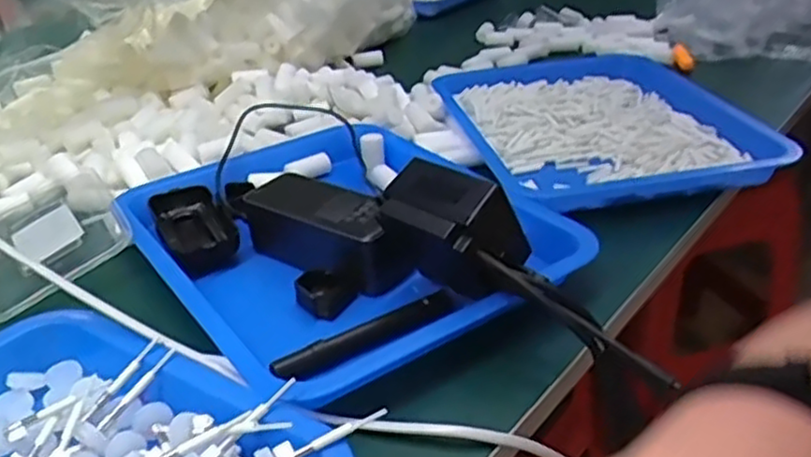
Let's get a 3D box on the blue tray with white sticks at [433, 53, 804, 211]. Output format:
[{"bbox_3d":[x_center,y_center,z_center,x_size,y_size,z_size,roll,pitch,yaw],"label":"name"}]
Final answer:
[{"bbox_3d":[0.182,-0.114,0.752,0.272,0.043,0.387,-8,30,-9],"label":"blue tray with white sticks"}]

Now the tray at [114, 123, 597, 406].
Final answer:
[{"bbox_3d":[-0.049,-0.014,0.537,0.259,0.102,0.327,-22,35,-29],"label":"tray"}]

